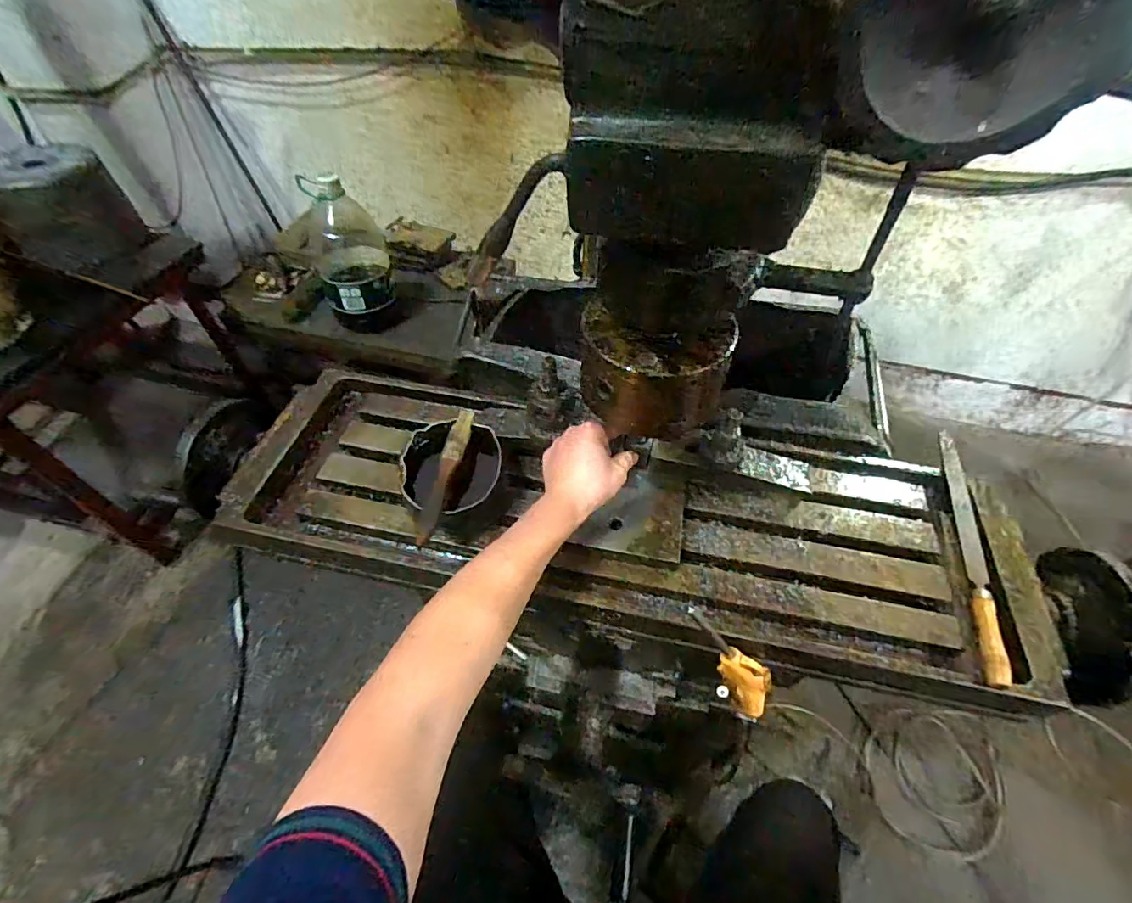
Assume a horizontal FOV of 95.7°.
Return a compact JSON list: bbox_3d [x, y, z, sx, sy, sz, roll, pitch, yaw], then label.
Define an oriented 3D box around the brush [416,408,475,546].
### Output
[{"bbox_3d":[-0.116,0.020,0.492,0.020,0.013,0.150,8,52,4],"label":"brush"}]

